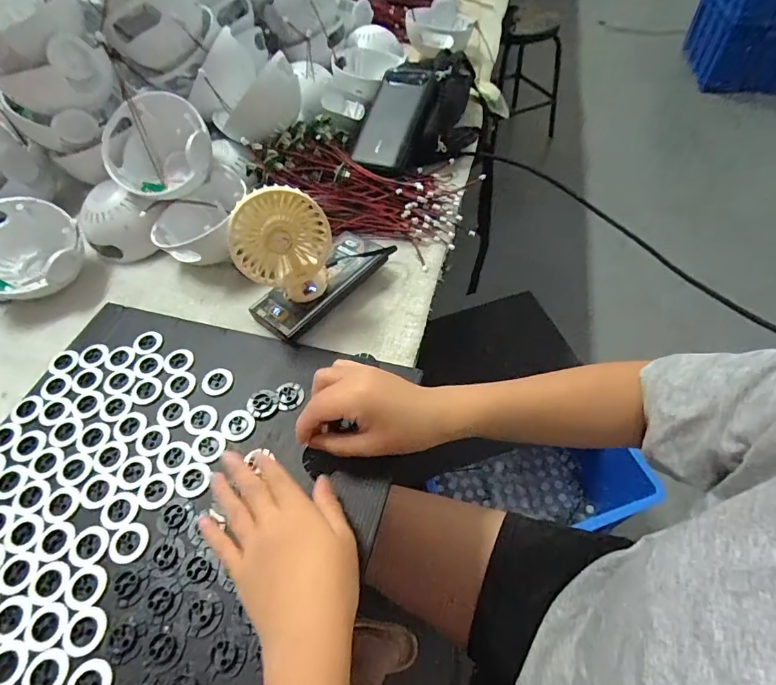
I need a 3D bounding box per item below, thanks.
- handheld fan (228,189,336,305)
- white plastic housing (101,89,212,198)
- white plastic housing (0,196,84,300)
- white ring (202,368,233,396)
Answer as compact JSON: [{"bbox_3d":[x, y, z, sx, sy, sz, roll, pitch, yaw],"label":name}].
[{"bbox_3d":[-0.096,-0.087,0.410,0.085,0.109,0.030,-9,54,-2],"label":"handheld fan"},{"bbox_3d":[-0.261,-0.217,0.506,0.112,0.091,0.106,-33,59,-18],"label":"white plastic housing"},{"bbox_3d":[-0.407,-0.102,0.499,0.117,0.069,0.114,2,81,-13],"label":"white plastic housing"},{"bbox_3d":[-0.162,0.036,0.419,0.028,0.005,0.030,-2,52,3],"label":"white ring"}]

